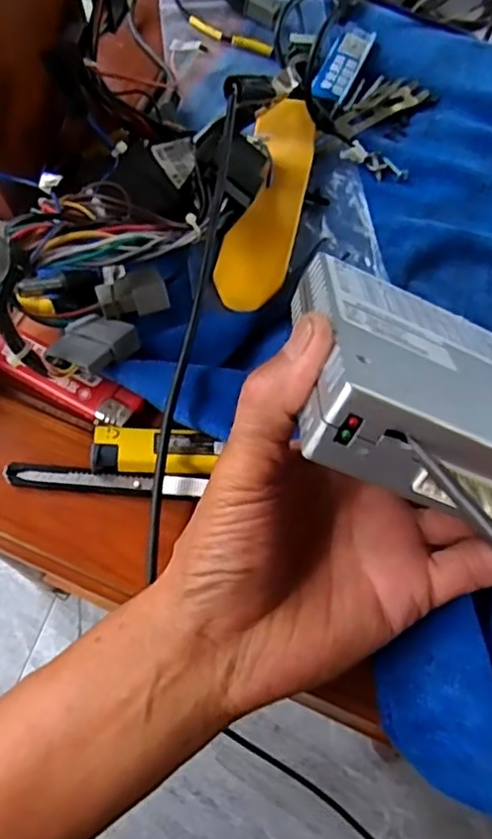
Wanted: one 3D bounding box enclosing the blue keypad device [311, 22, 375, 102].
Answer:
[{"bbox_3d":[0.062,-0.227,0.411,0.021,0.010,0.061,25,69,8],"label":"blue keypad device"}]

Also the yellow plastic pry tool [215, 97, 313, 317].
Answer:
[{"bbox_3d":[0.013,-0.121,0.360,0.037,0.017,0.135,13,67,3],"label":"yellow plastic pry tool"}]

